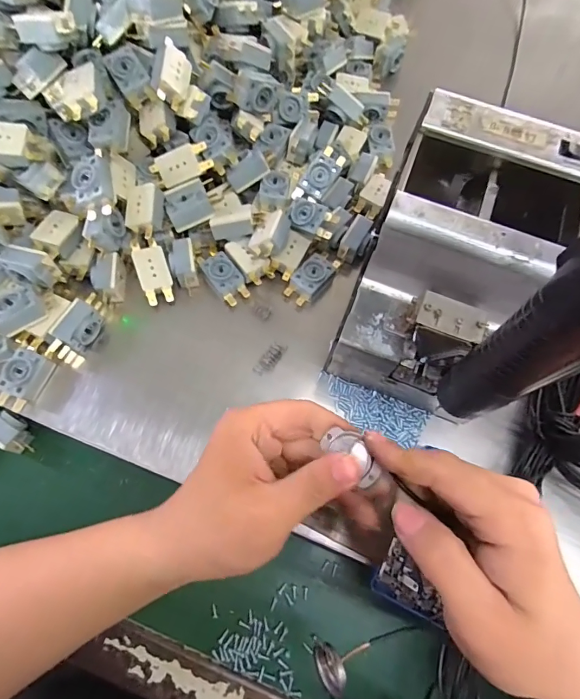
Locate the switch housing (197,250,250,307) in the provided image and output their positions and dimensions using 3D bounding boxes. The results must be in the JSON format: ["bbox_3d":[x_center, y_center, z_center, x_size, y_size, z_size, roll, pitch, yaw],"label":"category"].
[{"bbox_3d":[-0.061,-0.065,0.378,0.027,0.016,0.049,-34,75,-12],"label":"switch housing"}]

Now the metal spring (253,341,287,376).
[{"bbox_3d":[-0.017,0.008,0.360,0.014,0.012,0.033,35,74,10],"label":"metal spring"}]

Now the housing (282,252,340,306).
[{"bbox_3d":[0.022,-0.067,0.385,0.027,0.021,0.057,39,74,11],"label":"housing"}]

